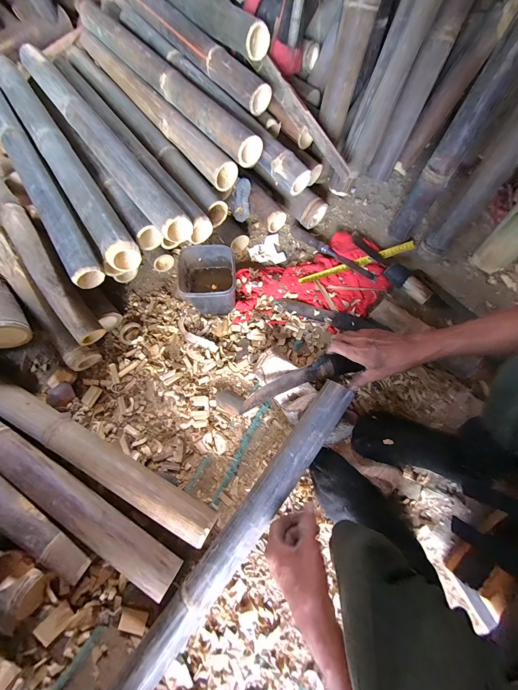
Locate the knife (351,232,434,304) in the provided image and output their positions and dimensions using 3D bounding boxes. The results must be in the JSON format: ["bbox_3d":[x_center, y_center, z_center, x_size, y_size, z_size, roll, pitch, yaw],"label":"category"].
[{"bbox_3d":[0.306,-0.192,0.633,0.048,0.032,0.236,-37,74,-9],"label":"knife"}]

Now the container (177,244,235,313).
[{"bbox_3d":[-0.107,-0.133,0.590,0.107,0.112,0.115,-5,72,1],"label":"container"}]

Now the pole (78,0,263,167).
[{"bbox_3d":[-0.228,-0.608,0.603,0.056,0.051,0.655,-40,75,-10],"label":"pole"}]

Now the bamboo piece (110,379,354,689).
[{"bbox_3d":[-0.045,0.323,0.427,0.053,0.034,0.628,36,80,13],"label":"bamboo piece"}]

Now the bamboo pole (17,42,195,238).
[{"bbox_3d":[-0.329,-0.433,0.556,0.066,0.055,0.615,-37,74,-9],"label":"bamboo pole"}]

